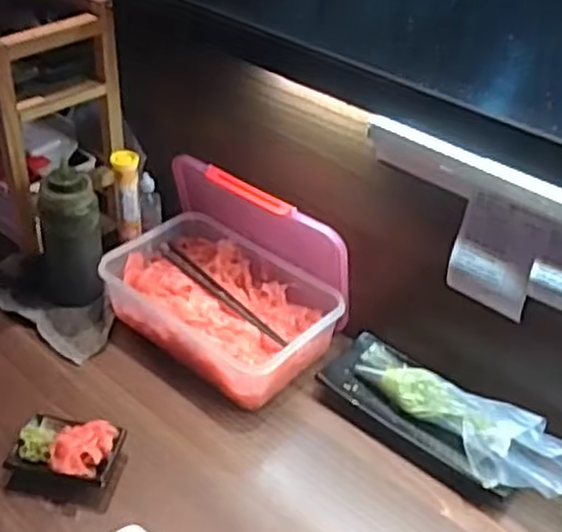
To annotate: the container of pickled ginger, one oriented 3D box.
[{"bbox_3d":[-0.070,0.005,0.848,0.269,0.168,0.177,28,44,27],"label":"container of pickled ginger"}]

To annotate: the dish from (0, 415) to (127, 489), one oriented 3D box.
[{"bbox_3d":[-0.207,0.175,0.718,0.097,0.048,0.073,11,38,8],"label":"dish"}]

